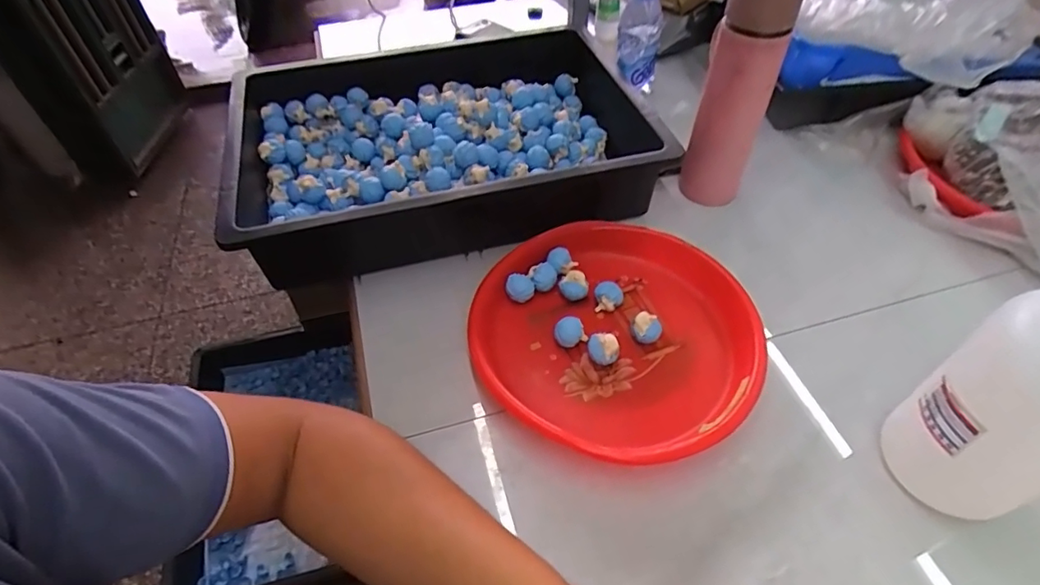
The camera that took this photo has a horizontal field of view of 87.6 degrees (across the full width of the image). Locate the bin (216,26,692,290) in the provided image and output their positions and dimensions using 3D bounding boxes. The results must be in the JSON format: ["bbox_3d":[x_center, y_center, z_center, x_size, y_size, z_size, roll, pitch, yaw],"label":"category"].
[{"bbox_3d":[-0.087,-0.170,0.636,0.455,0.099,0.305,-13,50,-9],"label":"bin"}]

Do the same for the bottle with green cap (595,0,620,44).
[{"bbox_3d":[0.138,-0.460,0.840,0.036,0.128,0.030,5,50,6],"label":"bottle with green cap"}]

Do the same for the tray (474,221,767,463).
[{"bbox_3d":[0.090,0.034,0.502,0.243,0.033,0.253,32,57,26],"label":"tray"}]

